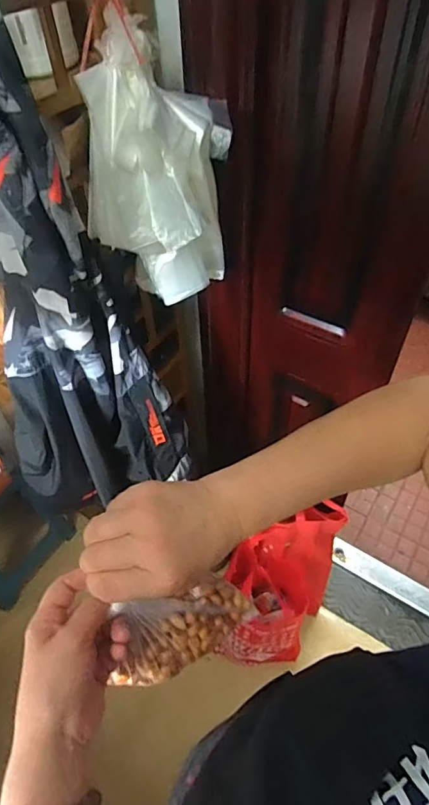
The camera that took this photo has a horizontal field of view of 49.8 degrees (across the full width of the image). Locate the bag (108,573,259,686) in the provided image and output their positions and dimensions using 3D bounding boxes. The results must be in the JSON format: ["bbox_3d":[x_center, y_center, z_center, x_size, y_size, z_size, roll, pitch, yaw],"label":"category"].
[{"bbox_3d":[-0.026,0.194,0.405,0.124,0.058,0.050,-20,51,-16],"label":"bag"}]

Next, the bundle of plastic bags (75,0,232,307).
[{"bbox_3d":[-0.081,-0.355,0.723,0.190,0.383,0.165,8,49,8],"label":"bundle of plastic bags"}]

